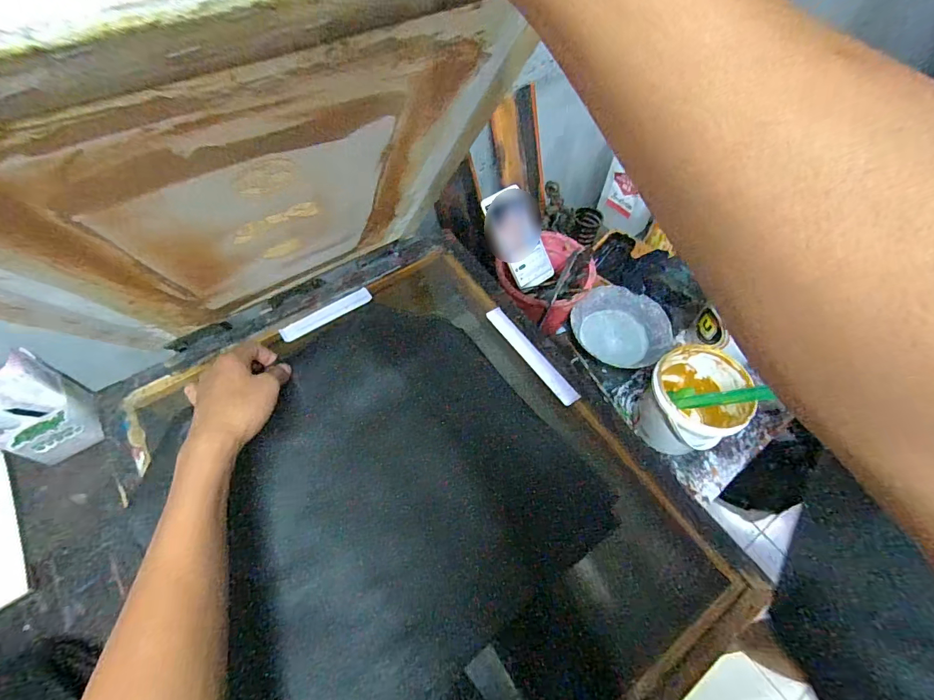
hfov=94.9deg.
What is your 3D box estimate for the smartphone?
[{"bbox_3d":[0.081,-0.174,0.673,0.063,0.153,0.009,-24,16,9],"label":"smartphone"}]

